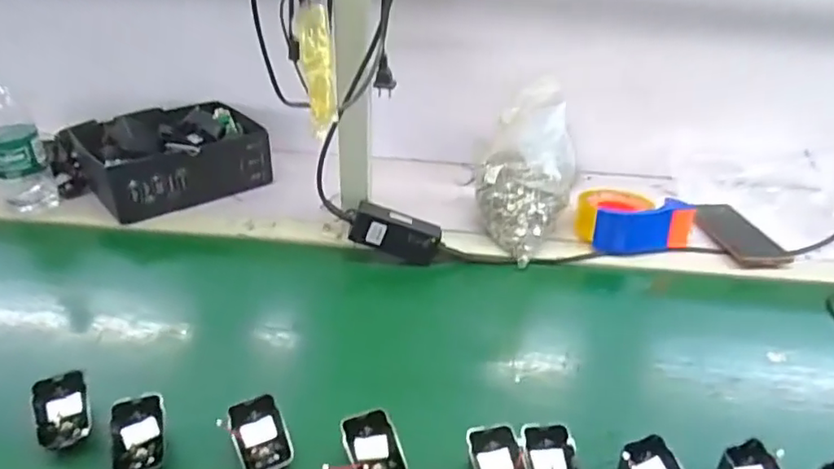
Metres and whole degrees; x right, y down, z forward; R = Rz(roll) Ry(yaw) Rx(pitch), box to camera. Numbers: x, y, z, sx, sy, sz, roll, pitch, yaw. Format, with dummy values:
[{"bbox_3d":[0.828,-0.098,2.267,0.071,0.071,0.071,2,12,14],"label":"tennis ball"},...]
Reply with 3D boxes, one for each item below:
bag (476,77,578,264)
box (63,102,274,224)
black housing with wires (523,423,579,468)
[{"bbox_3d":[0.151,-0.082,0.787,0.110,0.199,0.106,-24,41,-34],"label":"bag"},{"bbox_3d":[-0.374,-0.125,0.910,0.247,0.093,0.192,-24,40,-33],"label":"box"},{"bbox_3d":[0.117,0.203,0.503,0.044,0.044,0.056,-2,33,-6],"label":"black housing with wires"}]

